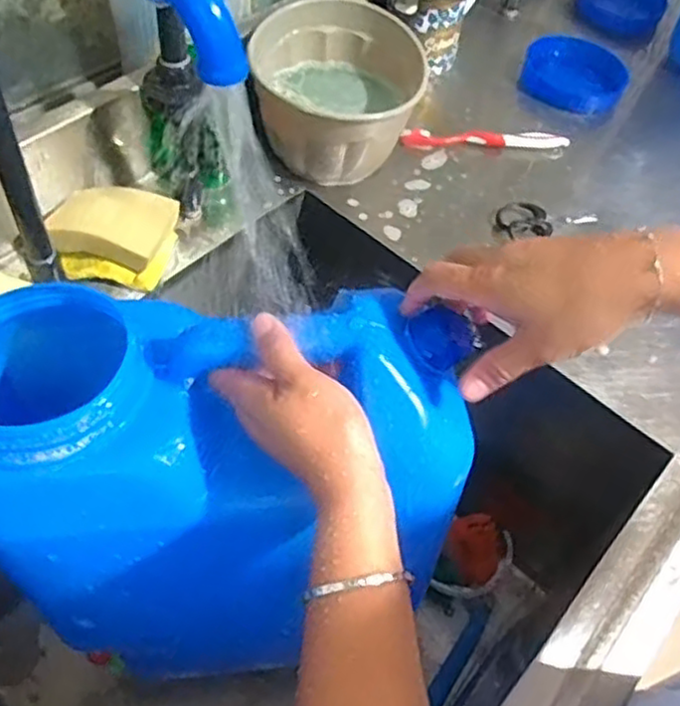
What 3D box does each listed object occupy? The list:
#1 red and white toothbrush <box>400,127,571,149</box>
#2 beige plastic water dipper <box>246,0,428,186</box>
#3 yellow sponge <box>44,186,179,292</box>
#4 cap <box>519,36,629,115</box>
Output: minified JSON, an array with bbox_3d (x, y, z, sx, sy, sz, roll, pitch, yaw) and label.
[{"bbox_3d":[0.156,-0.231,0.756,0.179,0.016,0.025,3,54,-4],"label":"red and white toothbrush"},{"bbox_3d":[0.002,-0.293,0.731,0.163,0.119,0.276,7,54,-1],"label":"beige plastic water dipper"},{"bbox_3d":[-0.201,-0.103,0.617,0.098,0.044,0.090,7,54,0],"label":"yellow sponge"},{"bbox_3d":[0.281,-0.335,0.838,0.119,0.026,0.120,3,54,-4],"label":"cap"}]

